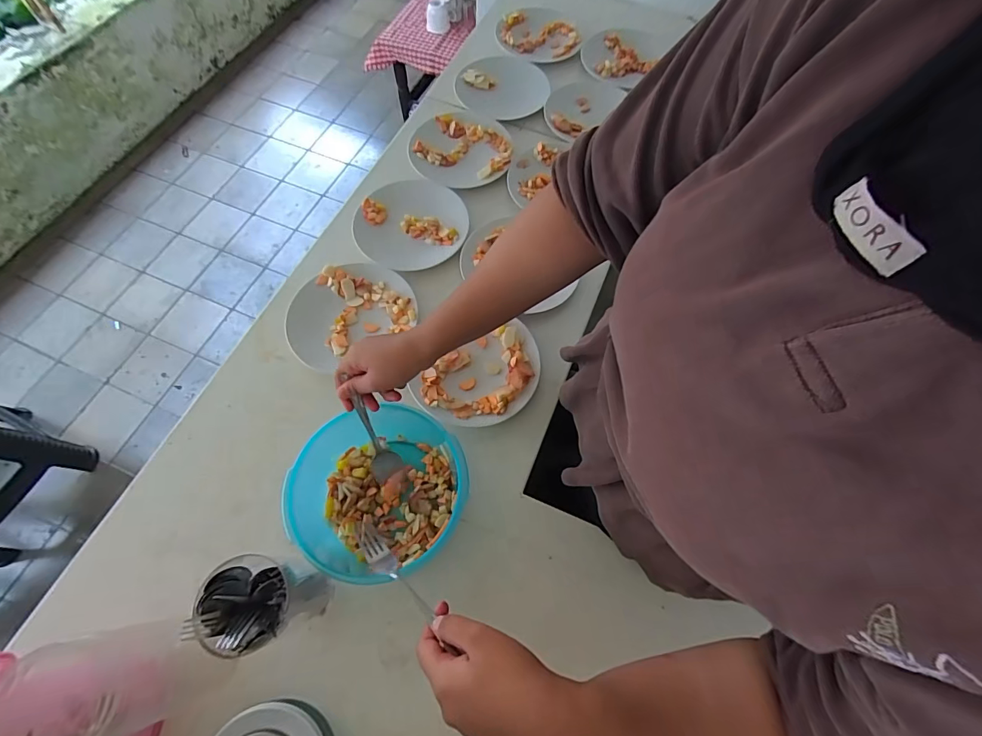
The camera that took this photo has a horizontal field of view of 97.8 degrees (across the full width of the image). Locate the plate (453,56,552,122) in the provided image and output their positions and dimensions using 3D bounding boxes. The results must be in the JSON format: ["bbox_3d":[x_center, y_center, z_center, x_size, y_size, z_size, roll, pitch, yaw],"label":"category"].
[{"bbox_3d":[0.024,-0.614,0.924,0.195,0.018,0.199,1,65,-2],"label":"plate"}]

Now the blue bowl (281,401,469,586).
[{"bbox_3d":[-0.137,0.159,0.532,0.204,0.099,0.180,12,66,3],"label":"blue bowl"}]

